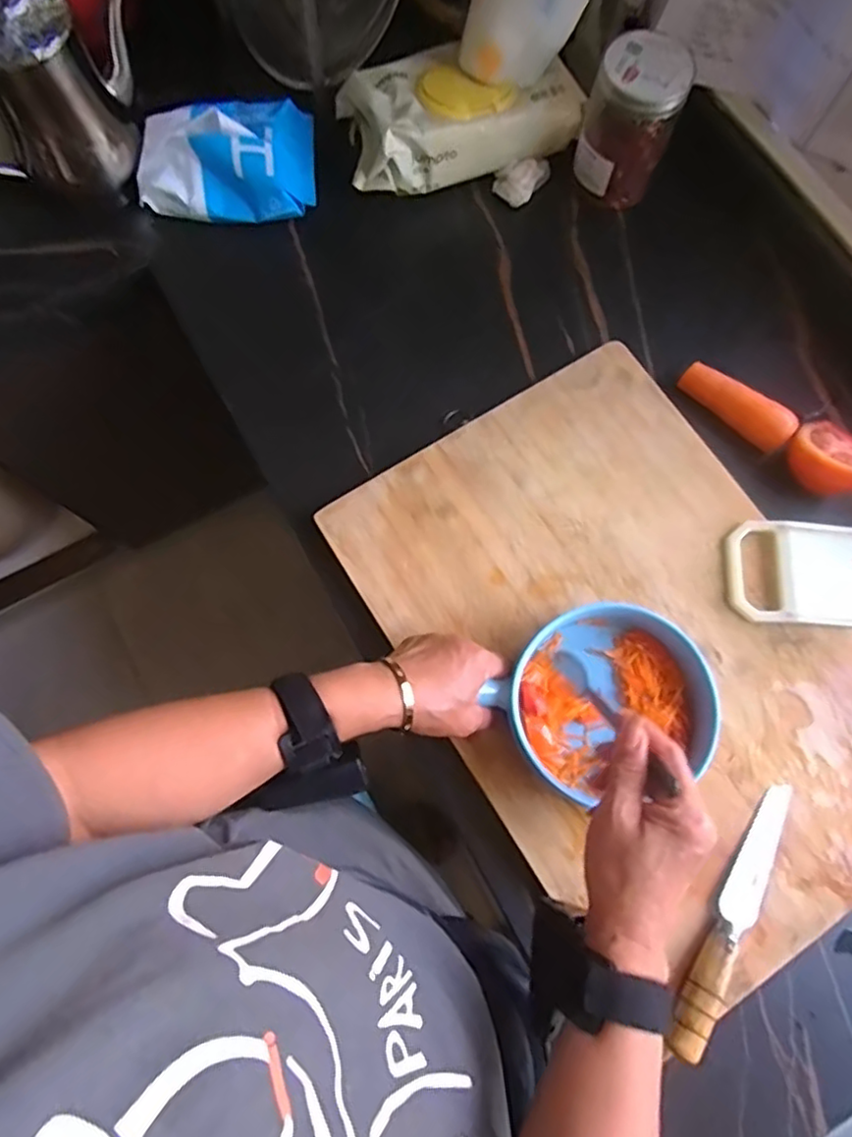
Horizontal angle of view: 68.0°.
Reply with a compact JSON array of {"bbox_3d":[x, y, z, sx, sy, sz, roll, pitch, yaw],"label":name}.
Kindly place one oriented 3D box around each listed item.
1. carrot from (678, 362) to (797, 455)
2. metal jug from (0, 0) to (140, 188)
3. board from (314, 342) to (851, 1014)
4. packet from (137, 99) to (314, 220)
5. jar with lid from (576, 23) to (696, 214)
[{"bbox_3d":[0.288,-0.152,0.588,0.031,0.033,0.107,-44,80,-11],"label":"carrot"},{"bbox_3d":[-0.355,-0.424,0.567,0.129,0.134,0.095,-8,75,-3],"label":"metal jug"},{"bbox_3d":[0.177,0.069,0.536,0.333,0.024,0.489,-32,78,-9],"label":"board"},{"bbox_3d":[-0.199,-0.407,0.624,0.172,0.085,0.107,-7,75,-3],"label":"packet"},{"bbox_3d":[0.198,-0.434,0.617,0.079,0.120,0.094,19,76,4],"label":"jar with lid"}]

